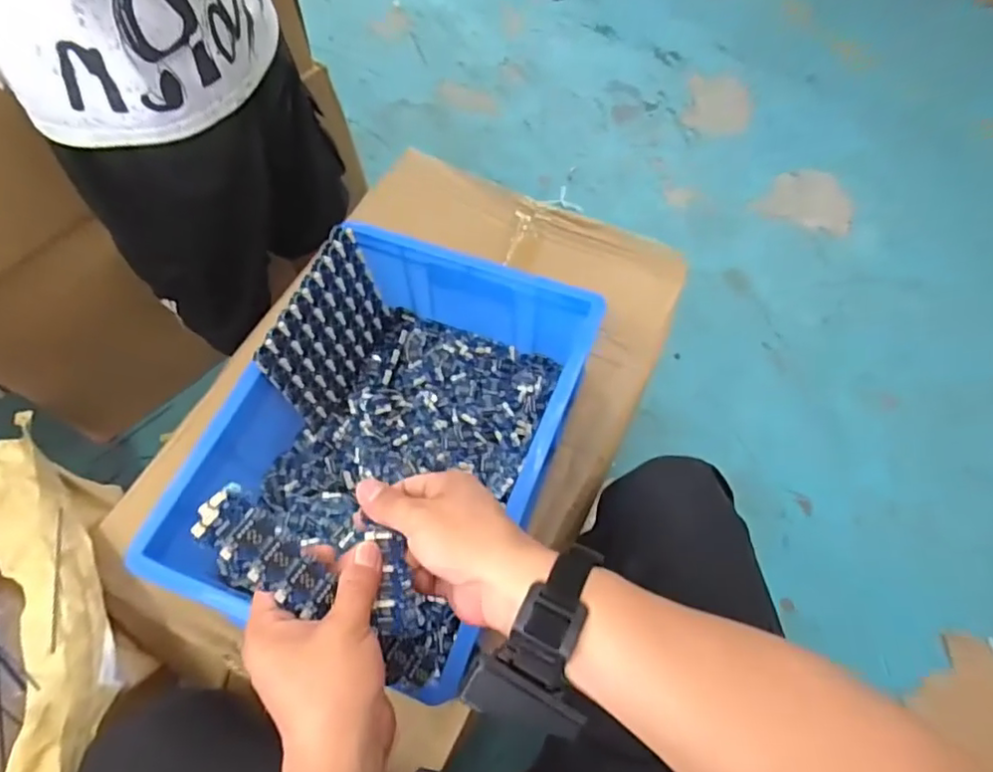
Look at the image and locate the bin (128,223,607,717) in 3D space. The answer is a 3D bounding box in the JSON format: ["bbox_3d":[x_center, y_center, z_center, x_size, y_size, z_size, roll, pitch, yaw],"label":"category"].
[{"bbox_3d":[-0.098,0.056,0.627,0.300,0.136,0.401,20,67,10],"label":"bin"}]

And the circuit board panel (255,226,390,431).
[{"bbox_3d":[-0.179,-0.057,0.666,0.008,0.155,0.172,15,62,21],"label":"circuit board panel"}]

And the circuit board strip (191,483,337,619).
[{"bbox_3d":[-0.141,0.104,0.377,0.094,0.010,0.033,48,70,-17],"label":"circuit board strip"}]

